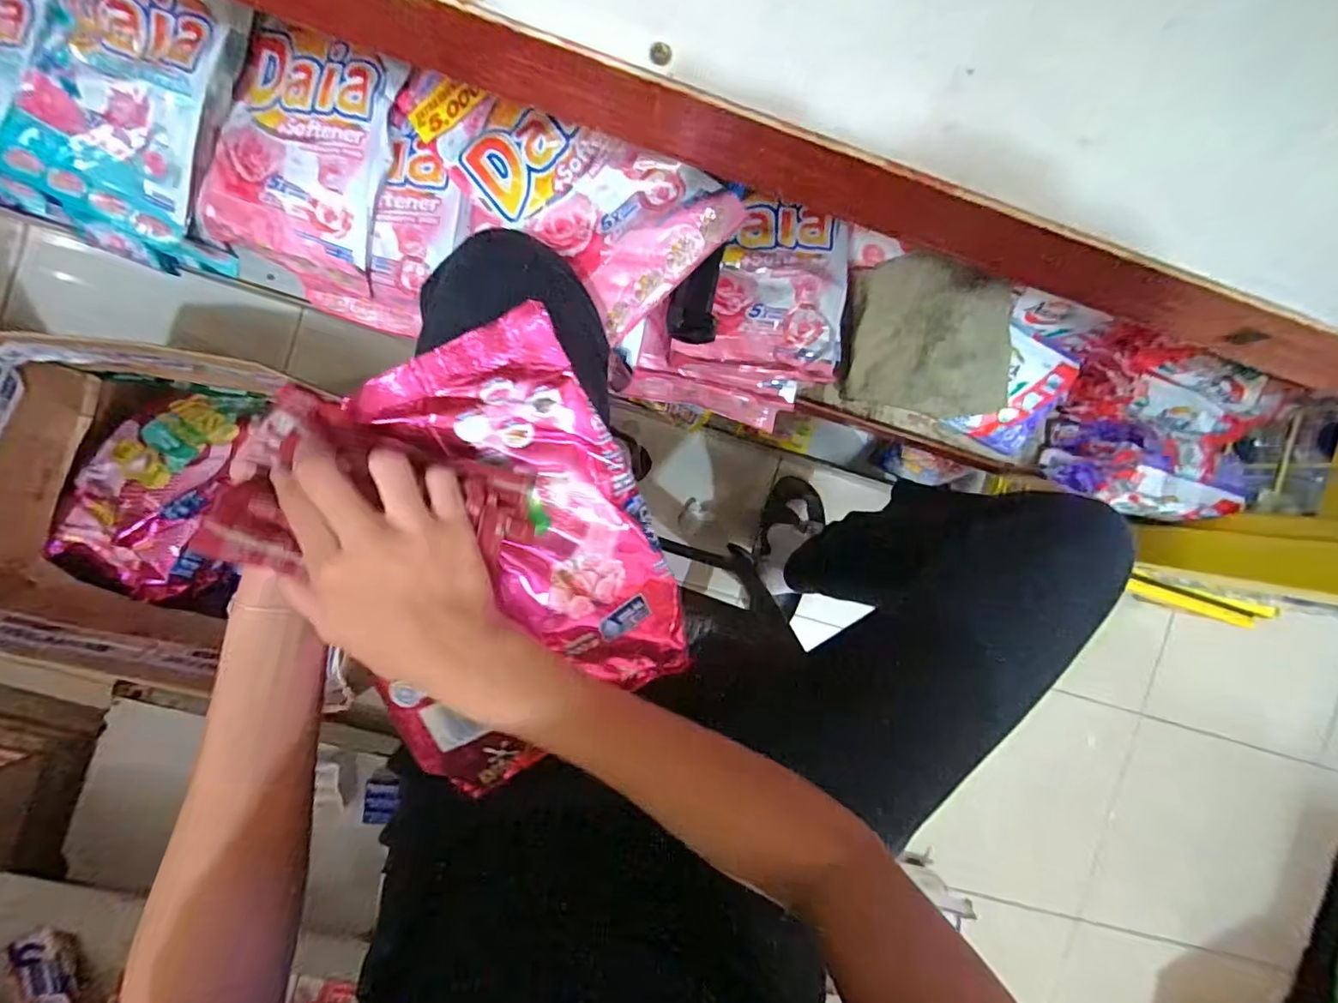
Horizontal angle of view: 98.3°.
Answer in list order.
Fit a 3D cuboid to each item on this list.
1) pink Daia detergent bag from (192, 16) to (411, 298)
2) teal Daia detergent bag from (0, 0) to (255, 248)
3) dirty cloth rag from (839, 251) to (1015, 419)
[{"bbox_3d":[-0.294,-0.281,0.465,0.145,0.062,0.170,22,90,-6],"label":"pink Daia detergent bag"},{"bbox_3d":[-0.436,-0.321,0.455,0.152,0.060,0.184,26,90,-6],"label":"teal Daia detergent bag"},{"bbox_3d":[0.232,-0.146,0.514,0.143,0.058,0.127,4,92,-6],"label":"dirty cloth rag"}]

